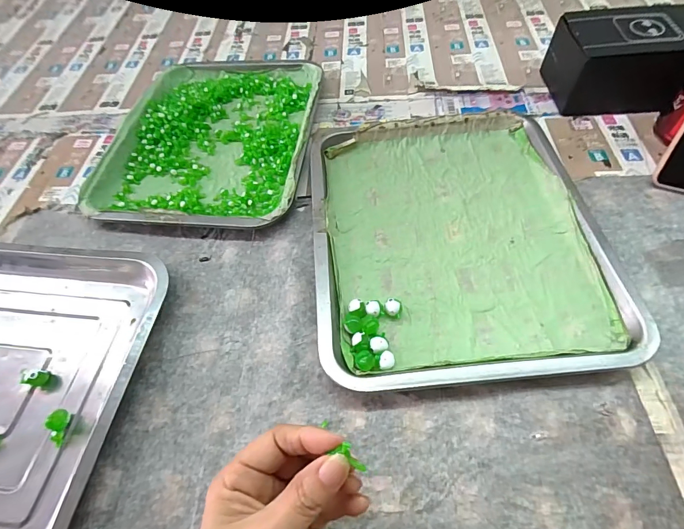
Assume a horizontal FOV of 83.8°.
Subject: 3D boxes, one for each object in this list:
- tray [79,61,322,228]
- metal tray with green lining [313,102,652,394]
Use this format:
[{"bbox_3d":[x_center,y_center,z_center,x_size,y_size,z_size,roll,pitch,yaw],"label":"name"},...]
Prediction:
[{"bbox_3d":[-0.162,-0.170,0.489,0.247,0.022,0.314,3,56,7],"label":"tray"},{"bbox_3d":[0.101,-0.036,0.372,0.254,0.021,0.302,-5,56,1],"label":"metal tray with green lining"}]

